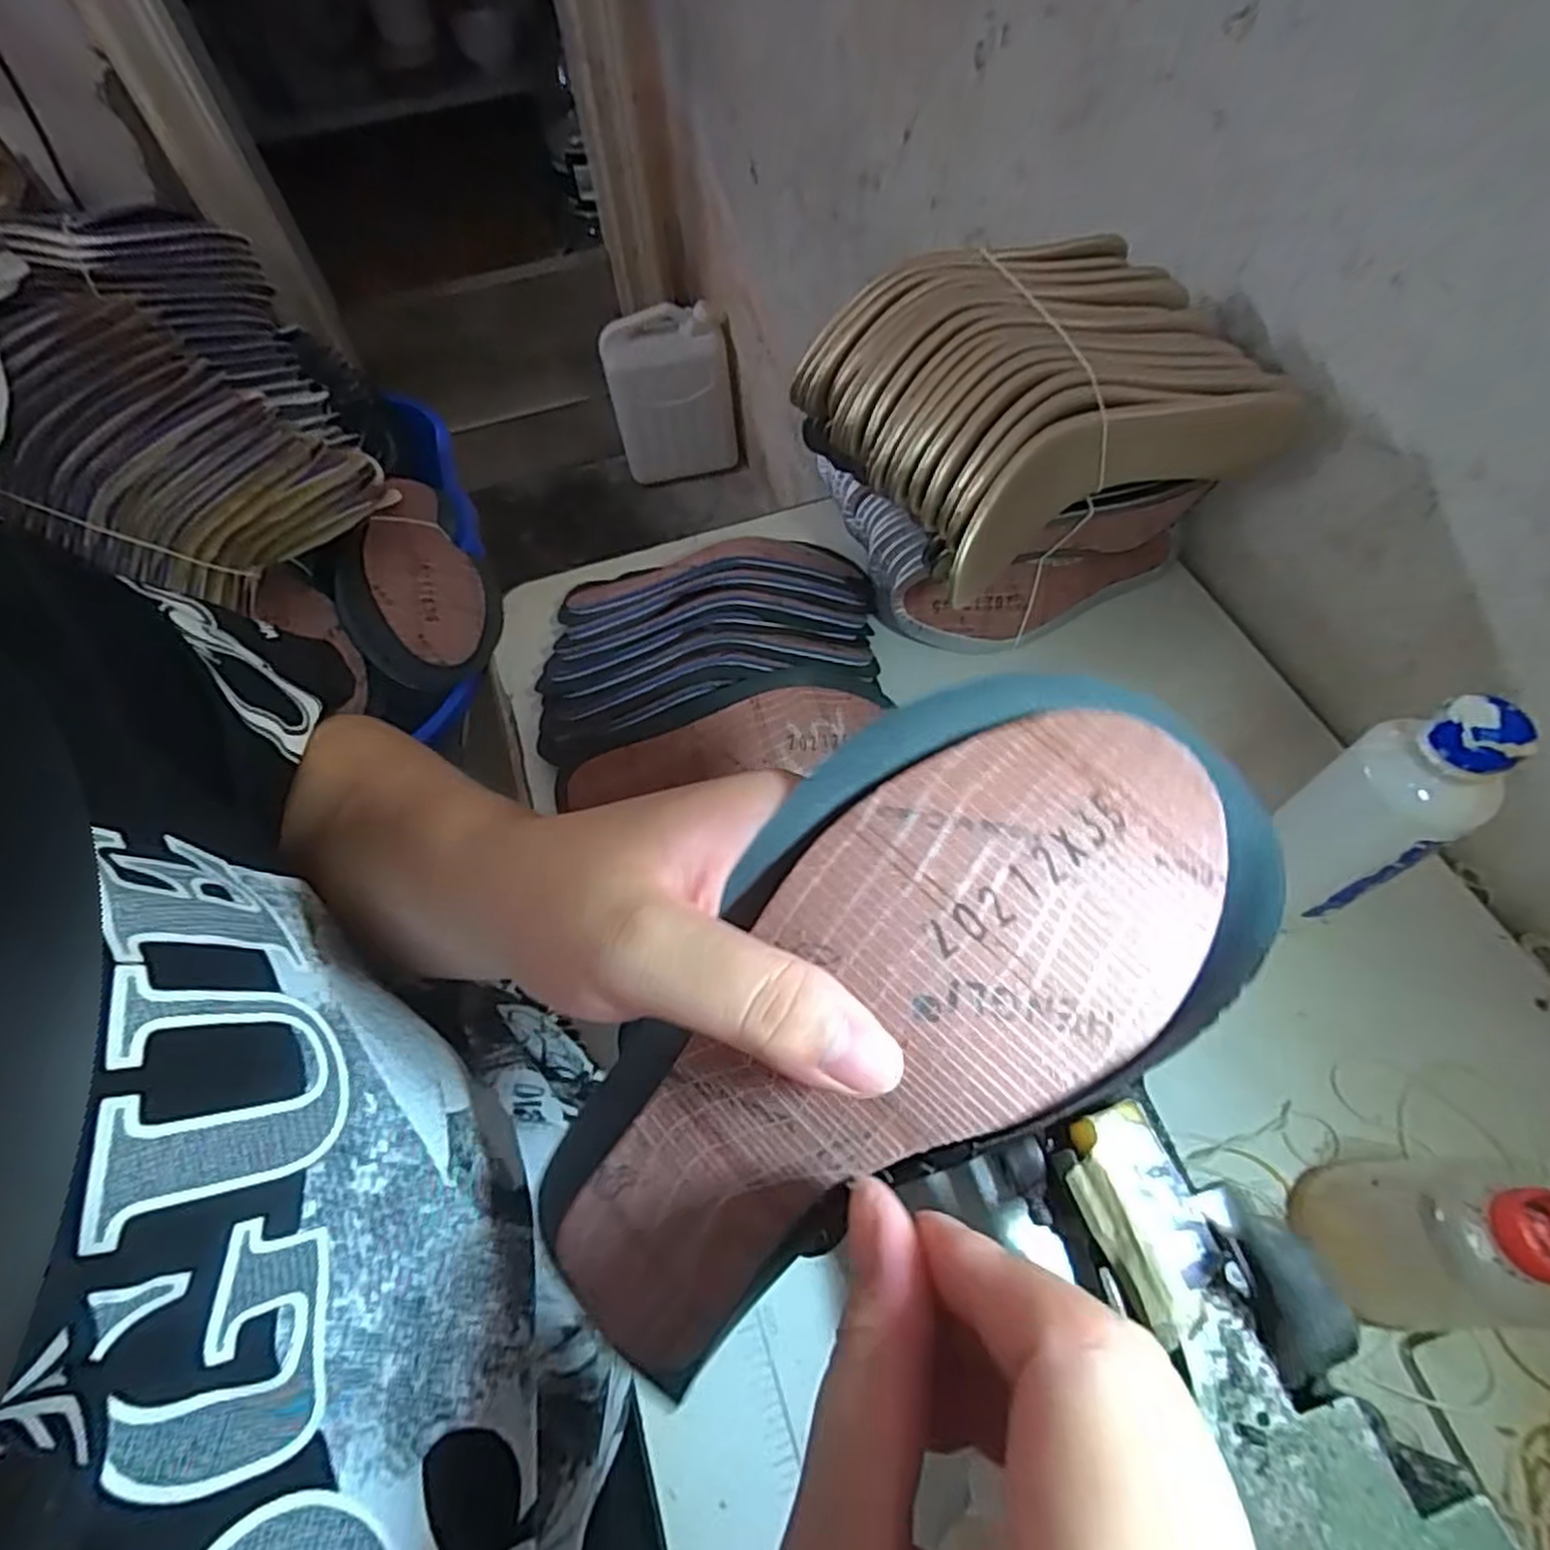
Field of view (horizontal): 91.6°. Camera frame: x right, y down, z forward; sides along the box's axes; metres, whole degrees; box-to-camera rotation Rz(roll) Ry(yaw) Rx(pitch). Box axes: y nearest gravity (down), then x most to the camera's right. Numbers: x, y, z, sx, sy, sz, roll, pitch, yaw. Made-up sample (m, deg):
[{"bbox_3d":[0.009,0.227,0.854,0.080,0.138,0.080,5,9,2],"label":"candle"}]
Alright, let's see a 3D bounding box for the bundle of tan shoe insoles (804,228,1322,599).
[{"bbox_3d":[0.143,-0.227,0.443,0.210,0.076,0.200,-22,61,-10],"label":"bundle of tan shoe insoles"}]

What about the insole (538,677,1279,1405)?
[{"bbox_3d":[0.012,0.068,0.182,0.216,0.046,0.084,-47,64,12],"label":"insole"}]

